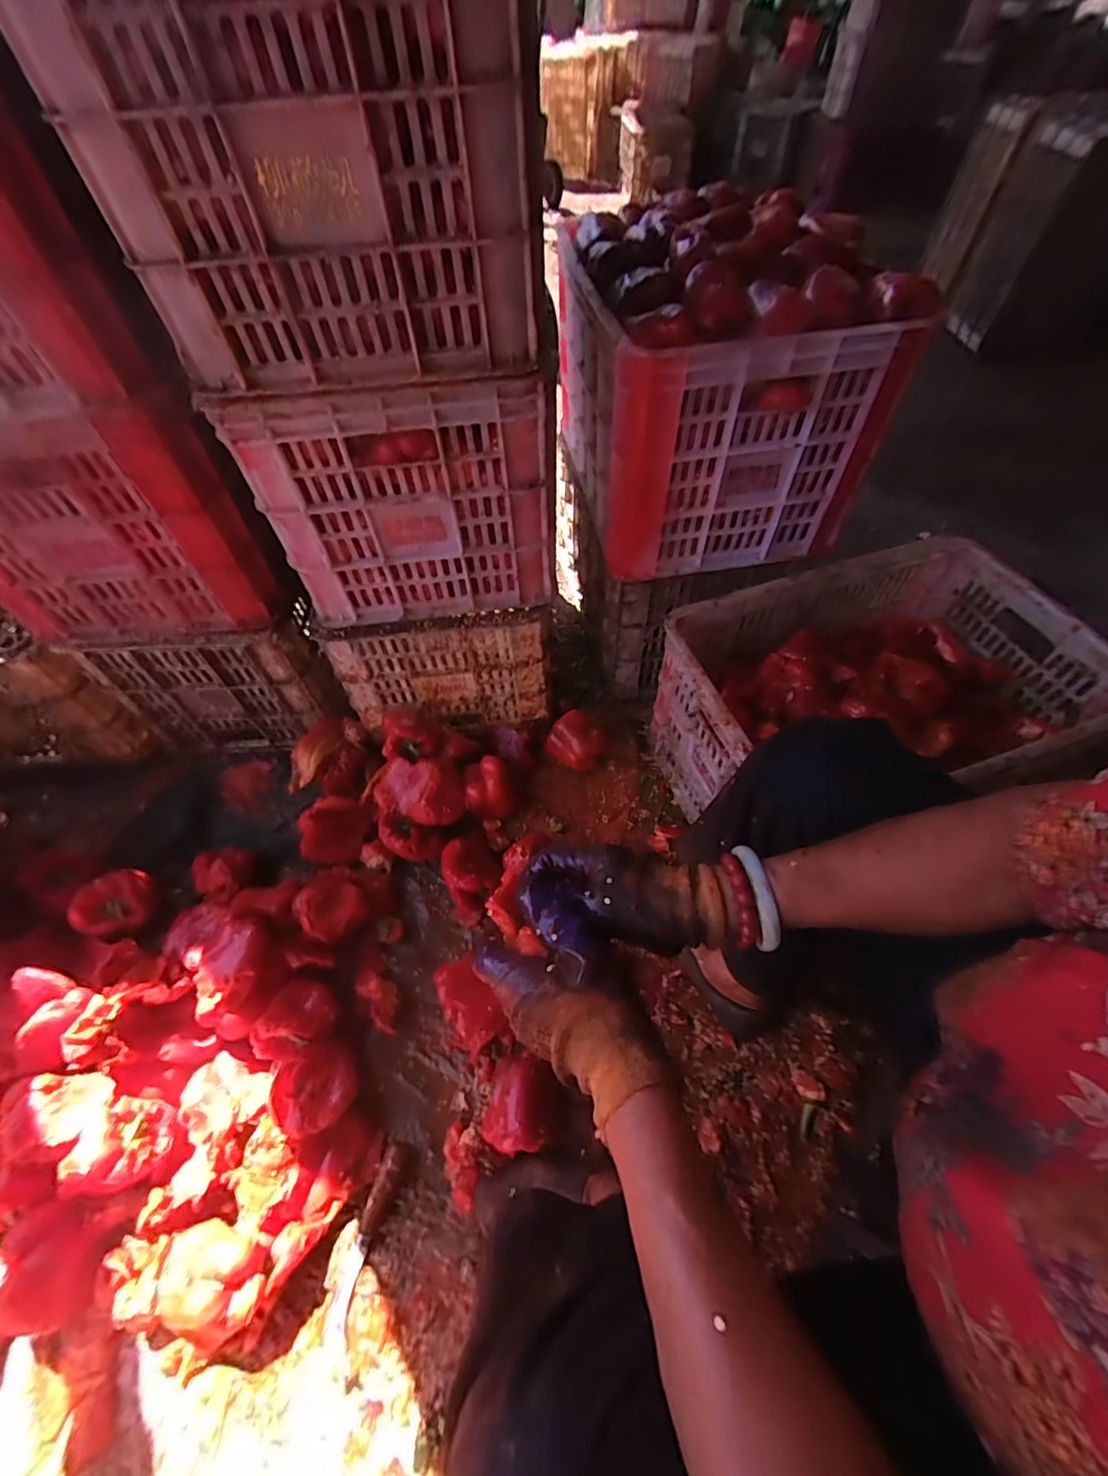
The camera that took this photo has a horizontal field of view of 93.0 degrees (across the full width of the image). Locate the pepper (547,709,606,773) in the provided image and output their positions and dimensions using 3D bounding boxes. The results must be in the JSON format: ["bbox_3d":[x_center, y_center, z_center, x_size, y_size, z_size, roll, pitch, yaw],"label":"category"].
[{"bbox_3d":[0.044,0.010,0.944,0.094,0.077,0.090,-1,56,1],"label":"pepper"}]

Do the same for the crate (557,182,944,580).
[{"bbox_3d":[0.210,-0.533,0.784,0.349,0.320,0.465,-9,56,-5],"label":"crate"}]

